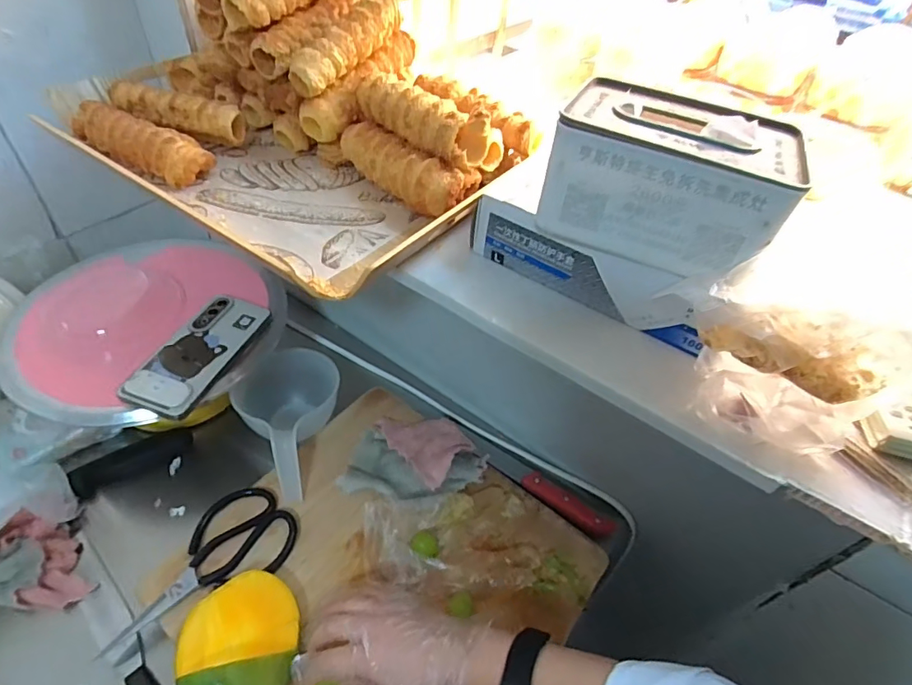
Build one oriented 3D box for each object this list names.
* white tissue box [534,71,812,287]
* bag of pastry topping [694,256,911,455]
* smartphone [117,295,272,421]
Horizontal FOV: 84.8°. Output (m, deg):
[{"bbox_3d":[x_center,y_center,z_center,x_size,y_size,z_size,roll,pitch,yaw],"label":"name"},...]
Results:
[{"bbox_3d":[0.153,-0.121,0.368,0.156,0.086,0.118,25,49,16],"label":"white tissue box"},{"bbox_3d":[0.209,0.011,0.316,0.080,0.087,0.108,-27,55,-28],"label":"bag of pastry topping"},{"bbox_3d":[-0.276,0.009,0.539,0.074,0.013,0.163,16,47,8],"label":"smartphone"}]

